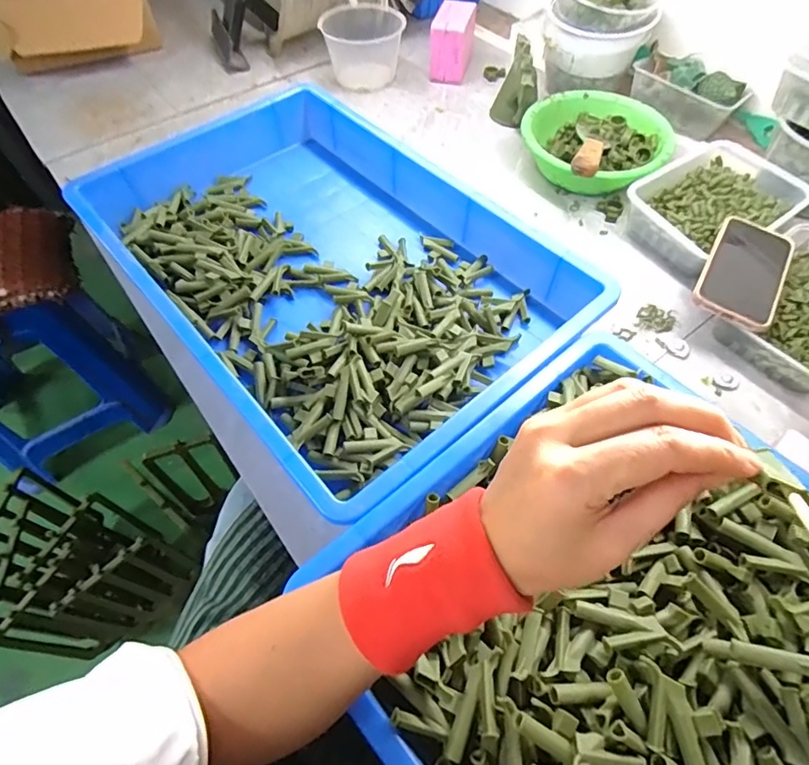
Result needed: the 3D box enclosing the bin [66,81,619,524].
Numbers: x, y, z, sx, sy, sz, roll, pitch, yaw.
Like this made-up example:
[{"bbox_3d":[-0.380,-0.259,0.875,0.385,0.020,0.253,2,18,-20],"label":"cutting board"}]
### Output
[{"bbox_3d":[-0.100,-0.148,0.589,0.364,0.086,0.568,-37,65,-20],"label":"bin"}]

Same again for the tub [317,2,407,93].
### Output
[{"bbox_3d":[-0.073,-0.594,0.872,0.137,0.083,0.128,0,58,0],"label":"tub"}]

